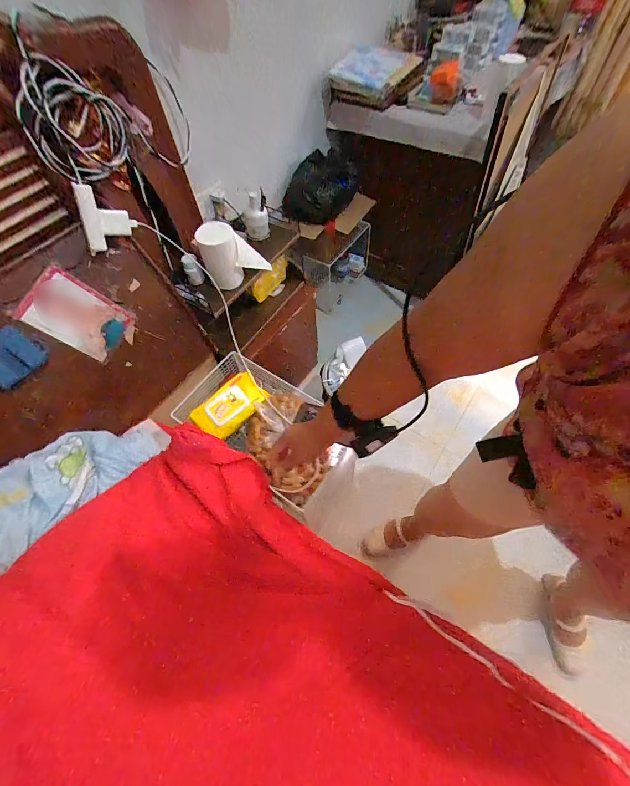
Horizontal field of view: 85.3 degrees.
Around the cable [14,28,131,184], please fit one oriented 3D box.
[{"bbox_3d":[-0.430,-0.489,0.614,0.039,0.162,0.173,25,65,15],"label":"cable"}]

